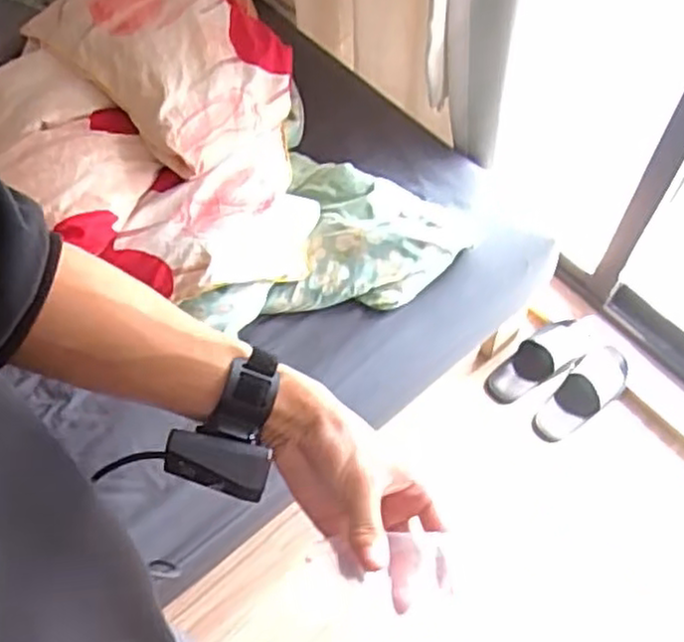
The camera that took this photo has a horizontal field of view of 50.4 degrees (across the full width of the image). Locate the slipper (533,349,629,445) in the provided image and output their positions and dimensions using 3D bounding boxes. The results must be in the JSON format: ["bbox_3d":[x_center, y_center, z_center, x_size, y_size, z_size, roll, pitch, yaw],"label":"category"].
[{"bbox_3d":[0.529,0.166,1.602,0.256,0.051,0.093,-44,66,0],"label":"slipper"}]

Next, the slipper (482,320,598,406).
[{"bbox_3d":[0.445,0.089,1.639,0.274,0.059,0.103,-34,63,4],"label":"slipper"}]

